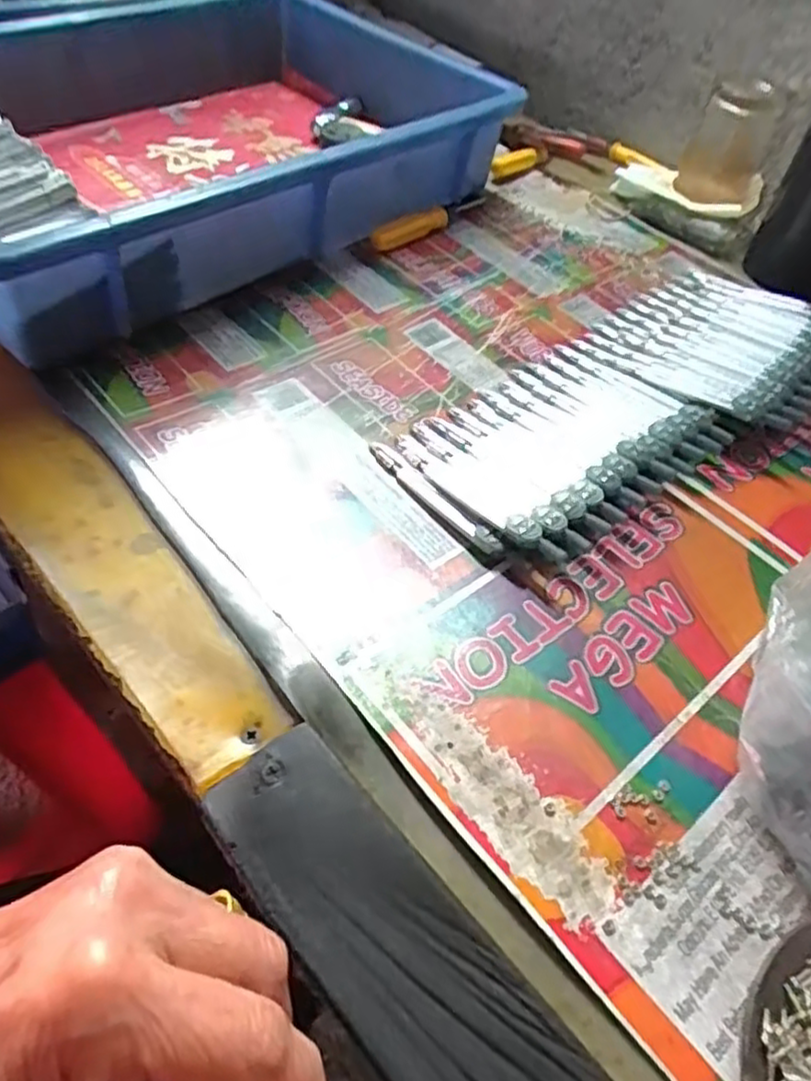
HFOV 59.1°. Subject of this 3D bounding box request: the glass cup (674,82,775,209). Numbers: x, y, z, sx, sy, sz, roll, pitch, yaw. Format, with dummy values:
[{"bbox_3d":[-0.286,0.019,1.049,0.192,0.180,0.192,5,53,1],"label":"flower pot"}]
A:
[{"bbox_3d":[0.250,-0.304,0.560,0.060,0.086,0.048,23,51,10],"label":"glass cup"}]

